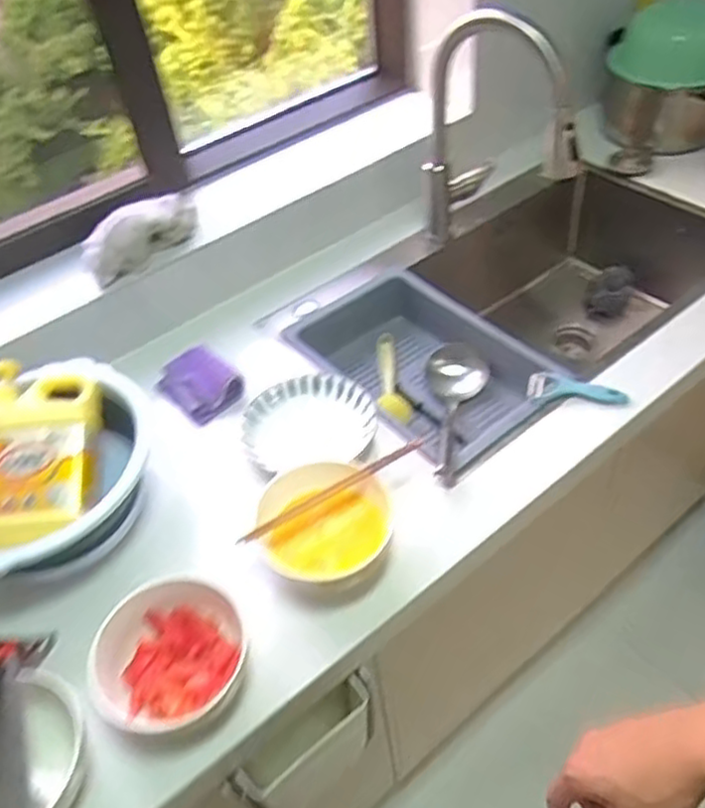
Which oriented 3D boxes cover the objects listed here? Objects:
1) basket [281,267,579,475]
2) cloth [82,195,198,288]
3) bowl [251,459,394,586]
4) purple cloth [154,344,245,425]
[{"bbox_3d":[0.104,-0.040,1.067,0.227,0.133,0.368,-36,53,-24],"label":"basket"},{"bbox_3d":[-0.311,-0.252,1.043,0.175,0.069,0.068,-25,49,-16],"label":"cloth"},{"bbox_3d":[-0.031,0.135,0.784,0.132,0.065,0.139,30,57,30],"label":"bowl"},{"bbox_3d":[-0.226,-0.036,1.011,0.086,0.036,0.128,-37,53,-25],"label":"purple cloth"}]

